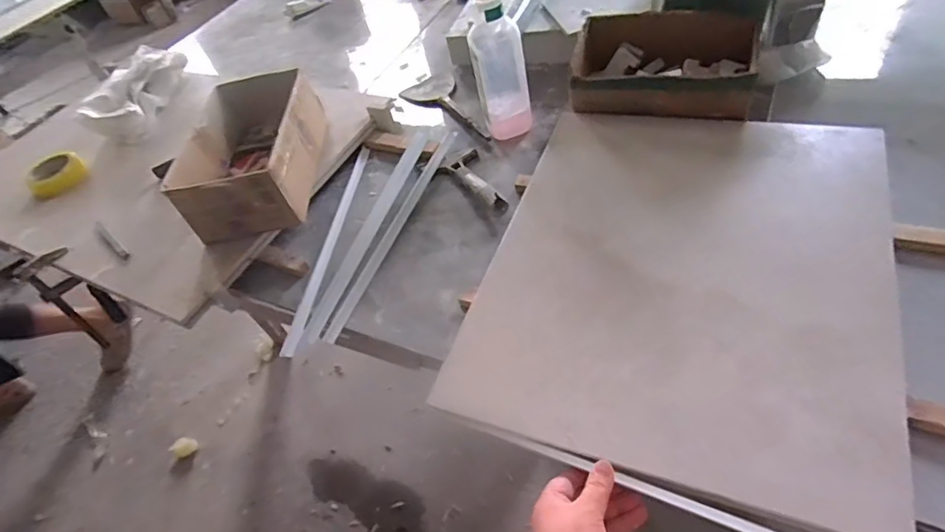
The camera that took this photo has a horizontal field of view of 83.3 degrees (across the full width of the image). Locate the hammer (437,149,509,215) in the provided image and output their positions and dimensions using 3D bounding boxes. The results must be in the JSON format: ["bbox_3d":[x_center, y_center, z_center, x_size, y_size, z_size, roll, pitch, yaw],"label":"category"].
[{"bbox_3d":[0.005,-0.133,0.836,0.067,0.029,0.185,-22,39,-12],"label":"hammer"}]

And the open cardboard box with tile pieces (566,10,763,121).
[{"bbox_3d":[0.296,-0.307,0.833,0.261,0.097,0.162,9,53,22],"label":"open cardboard box with tile pieces"}]

